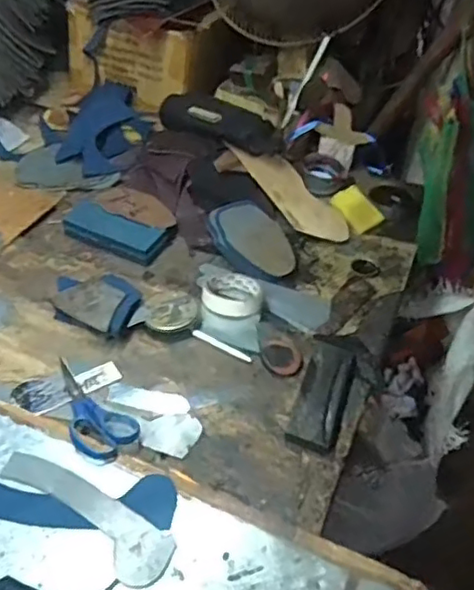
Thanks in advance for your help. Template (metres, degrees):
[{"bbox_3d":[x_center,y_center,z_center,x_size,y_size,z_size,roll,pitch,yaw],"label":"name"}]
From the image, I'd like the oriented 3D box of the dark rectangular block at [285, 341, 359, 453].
[{"bbox_3d":[0.107,0.119,0.755,0.052,0.010,0.159,16,45,13],"label":"dark rectangular block"}]

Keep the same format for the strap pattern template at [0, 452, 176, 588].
[{"bbox_3d":[-0.154,0.214,0.610,0.203,0.005,0.057,24,47,19],"label":"strap pattern template"}]

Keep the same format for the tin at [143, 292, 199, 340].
[{"bbox_3d":[-0.084,0.025,0.828,0.066,0.022,0.071,2,44,-2],"label":"tin"}]

